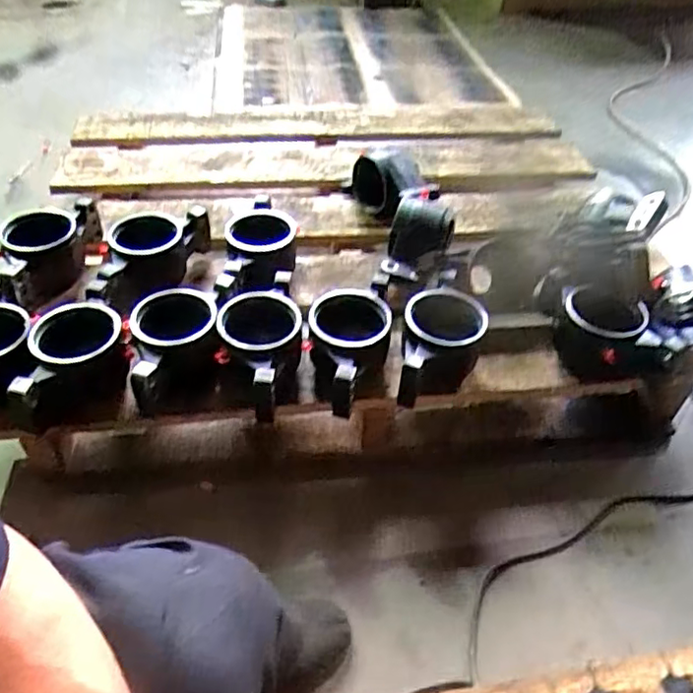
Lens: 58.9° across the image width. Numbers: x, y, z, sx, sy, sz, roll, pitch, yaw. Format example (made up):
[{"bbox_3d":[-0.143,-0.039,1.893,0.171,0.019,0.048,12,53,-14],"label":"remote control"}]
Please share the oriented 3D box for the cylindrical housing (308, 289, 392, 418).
[{"bbox_3d":[0.002,0.017,0.890,0.113,0.123,0.176,3,44,-1],"label":"cylindrical housing"}]

